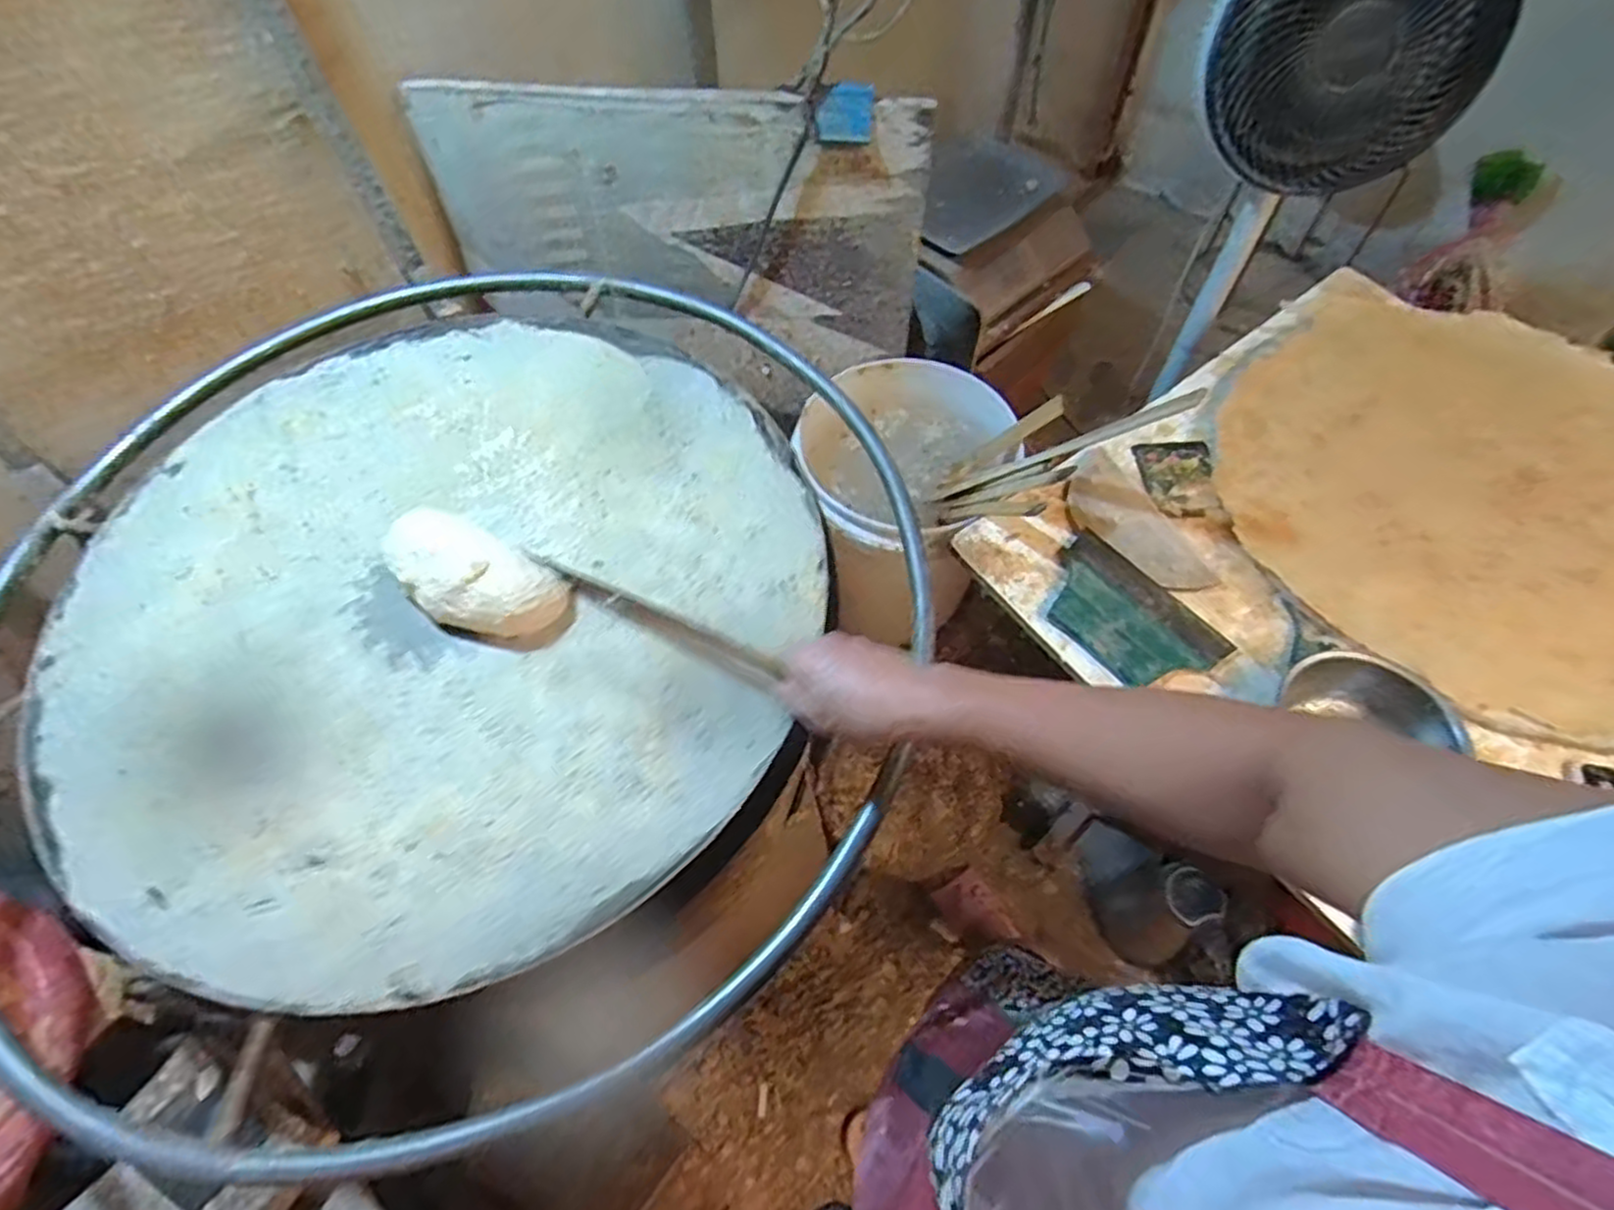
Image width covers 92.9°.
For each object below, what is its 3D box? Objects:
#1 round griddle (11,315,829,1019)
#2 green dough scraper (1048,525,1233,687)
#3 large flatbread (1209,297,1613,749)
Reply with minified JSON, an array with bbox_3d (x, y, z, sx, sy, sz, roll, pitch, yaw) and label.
[{"bbox_3d":[-0.304,-0.013,0.647,0.604,0.022,0.604,0,59,1],"label":"round griddle"},{"bbox_3d":[0.342,0.009,0.820,0.125,0.016,0.189,-36,65,-19],"label":"green dough scraper"},{"bbox_3d":[0.797,-0.138,0.876,0.544,0.036,0.574,-35,65,-18],"label":"large flatbread"}]

